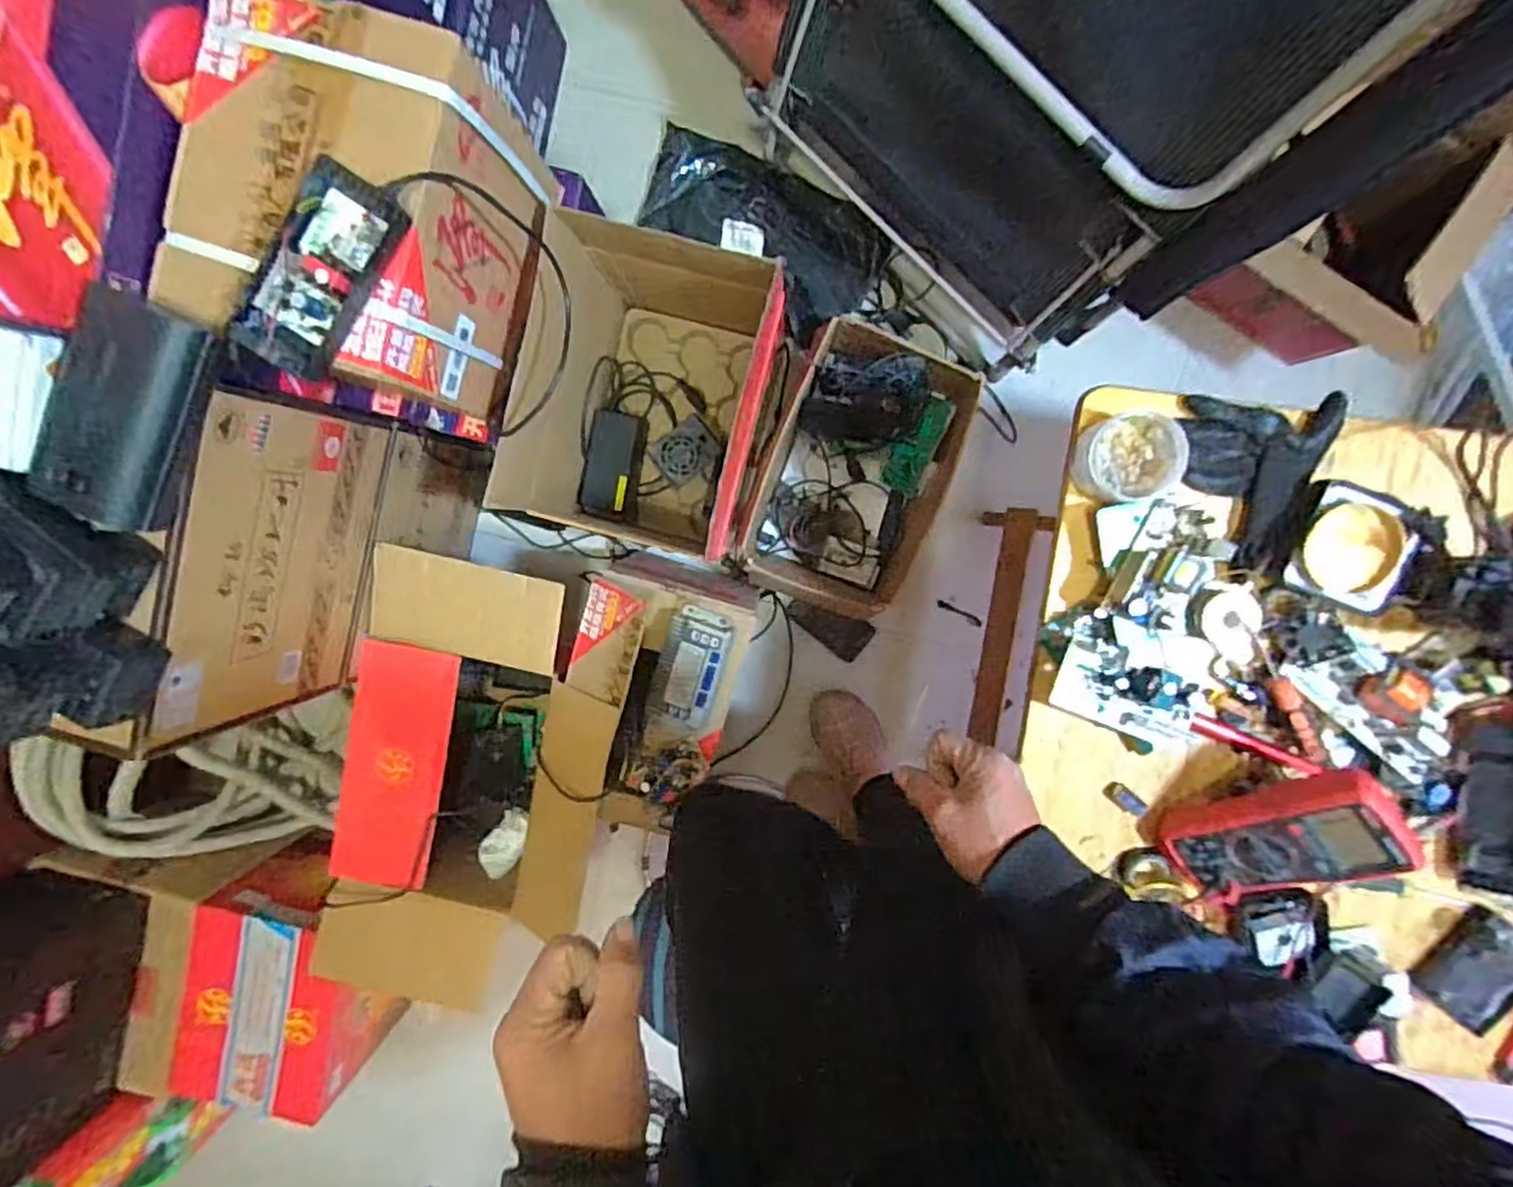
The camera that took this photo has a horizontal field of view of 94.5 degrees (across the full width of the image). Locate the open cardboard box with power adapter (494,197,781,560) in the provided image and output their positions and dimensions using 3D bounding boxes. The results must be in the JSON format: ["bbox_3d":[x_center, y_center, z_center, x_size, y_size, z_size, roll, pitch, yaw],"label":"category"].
[{"bbox_3d":[-0.141,-0.279,1.050,0.296,0.399,0.422,14,96,1],"label":"open cardboard box with power adapter"}]

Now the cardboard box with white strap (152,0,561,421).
[{"bbox_3d":[-0.396,-0.382,0.751,0.262,0.261,0.322,19,96,0],"label":"cardboard box with white strap"}]

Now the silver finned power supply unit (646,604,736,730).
[{"bbox_3d":[-0.094,0.108,0.986,0.095,0.037,0.175,18,96,0],"label":"silver finned power supply unit"}]

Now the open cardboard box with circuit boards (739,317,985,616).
[{"bbox_3d":[0.160,-0.183,1.135,0.286,0.150,0.415,21,96,0],"label":"open cardboard box with circuit boards"}]

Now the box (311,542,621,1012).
[{"bbox_3d":[-0.420,0.285,1.134,0.398,0.304,0.668,13,96,1],"label":"box"}]

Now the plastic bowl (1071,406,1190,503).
[{"bbox_3d":[0.352,-0.130,0.662,0.087,0.038,0.080,0,96,2],"label":"plastic bowl"}]

